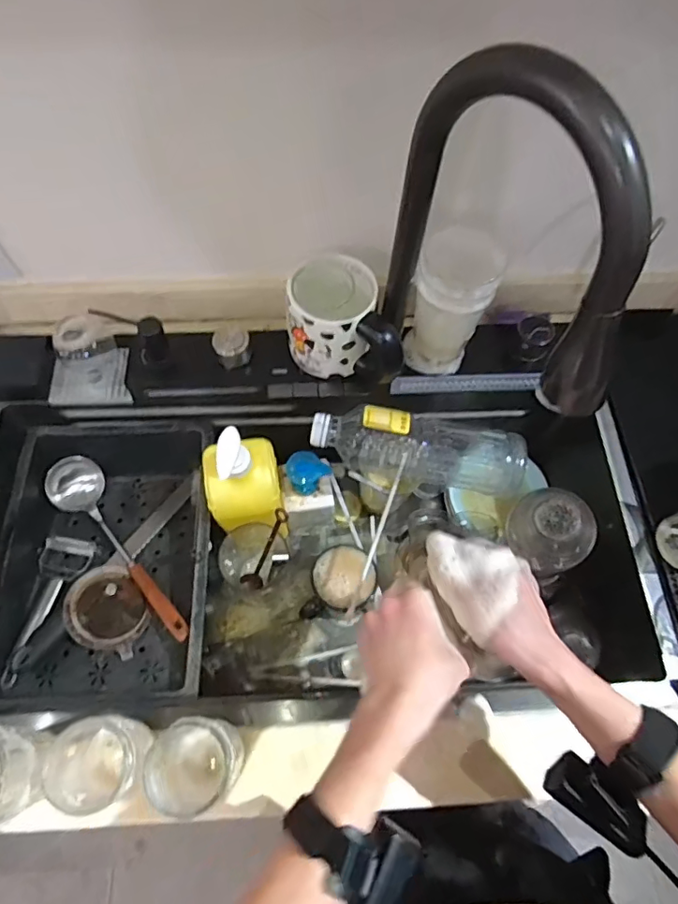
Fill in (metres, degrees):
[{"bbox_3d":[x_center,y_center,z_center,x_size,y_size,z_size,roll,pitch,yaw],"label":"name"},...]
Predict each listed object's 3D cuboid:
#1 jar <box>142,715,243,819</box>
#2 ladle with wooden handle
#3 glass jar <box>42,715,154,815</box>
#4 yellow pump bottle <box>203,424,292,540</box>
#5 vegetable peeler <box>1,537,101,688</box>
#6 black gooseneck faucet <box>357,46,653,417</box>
[{"bbox_3d":[-0.119,0.267,0.460,0.067,0.109,0.061,1,65,-2],"label":"jar"},{"bbox_3d":[-0.269,0.117,0.676,0.295,0.058,0.070,42,71,16],"label":"ladle with wooden handle"},{"bbox_3d":[-0.197,0.259,0.448,0.066,0.085,0.062,1,65,-2],"label":"glass jar"},{"bbox_3d":[-0.111,0.047,0.642,0.090,0.227,0.080,-18,67,-10],"label":"yellow pump bottle"},{"bbox_3d":[-0.349,0.185,0.632,0.067,0.021,0.174,8,53,1],"label":"vegetable peeler"},{"bbox_3d":[0.123,-0.126,0.452,0.074,0.323,0.243,-37,72,-17],"label":"black gooseneck faucet"}]

